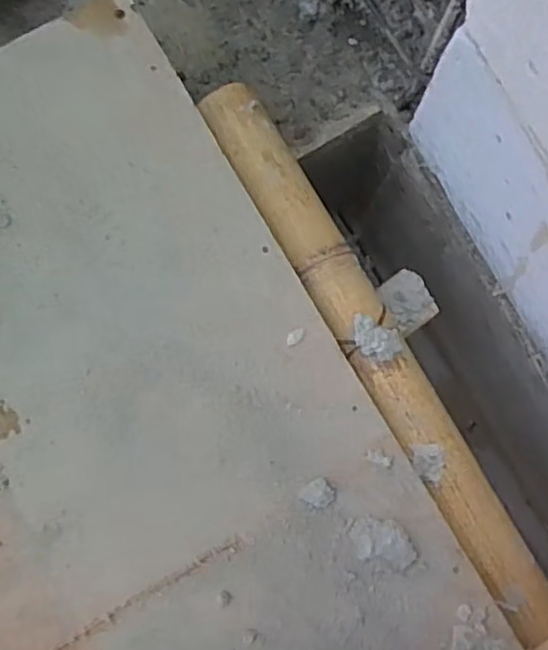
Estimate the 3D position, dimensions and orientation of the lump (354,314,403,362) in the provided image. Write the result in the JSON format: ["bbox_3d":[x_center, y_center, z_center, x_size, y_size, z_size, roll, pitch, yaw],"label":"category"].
[{"bbox_3d":[0.091,0.013,0.577,0.046,0.010,0.031,22,85,2],"label":"lump"}]

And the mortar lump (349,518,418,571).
[{"bbox_3d":[0.091,0.181,0.540,0.056,0.005,0.035,16,85,2],"label":"mortar lump"}]

